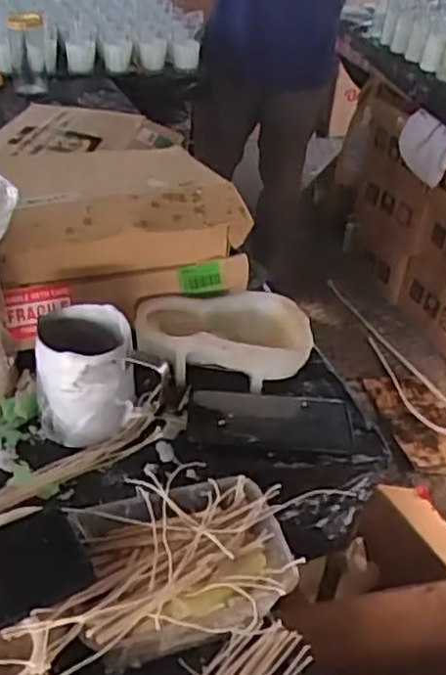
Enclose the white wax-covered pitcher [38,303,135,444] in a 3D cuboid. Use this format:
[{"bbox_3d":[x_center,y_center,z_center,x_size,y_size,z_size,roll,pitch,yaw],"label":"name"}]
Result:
[{"bbox_3d":[-0.126,0.033,0.658,0.086,0.102,0.089,-3,37,-14],"label":"white wax-covered pitcher"}]

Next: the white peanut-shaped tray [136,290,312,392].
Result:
[{"bbox_3d":[0.000,0.001,0.761,0.179,0.050,0.108,-2,37,-13],"label":"white peanut-shaped tray"}]

